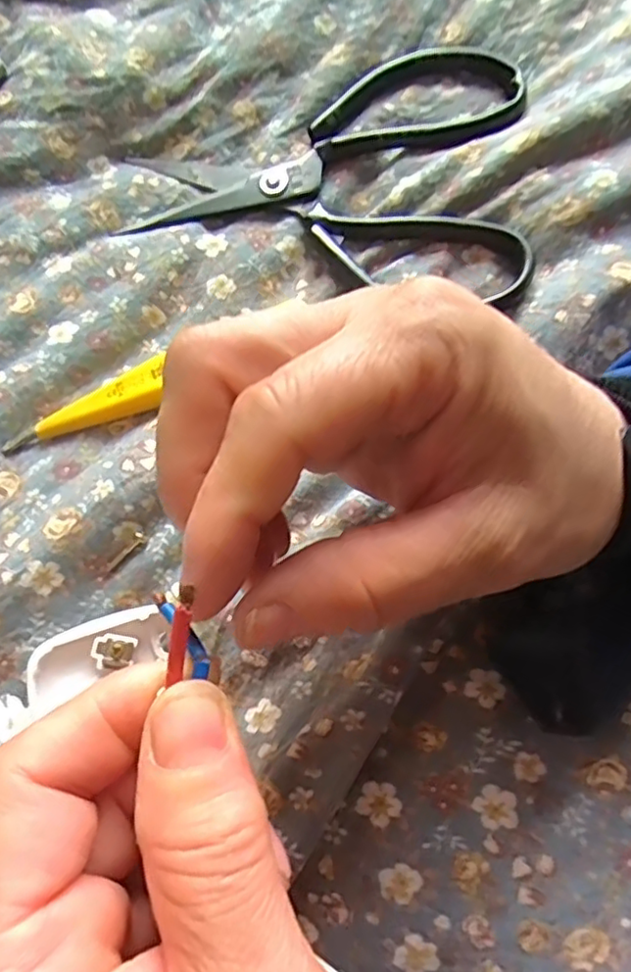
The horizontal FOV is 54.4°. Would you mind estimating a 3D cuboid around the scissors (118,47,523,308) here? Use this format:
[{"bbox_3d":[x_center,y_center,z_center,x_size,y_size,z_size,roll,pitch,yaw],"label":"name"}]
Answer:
[{"bbox_3d":[0.012,-0.141,0.257,0.164,0.019,0.113,16,74,5],"label":"scissors"}]

